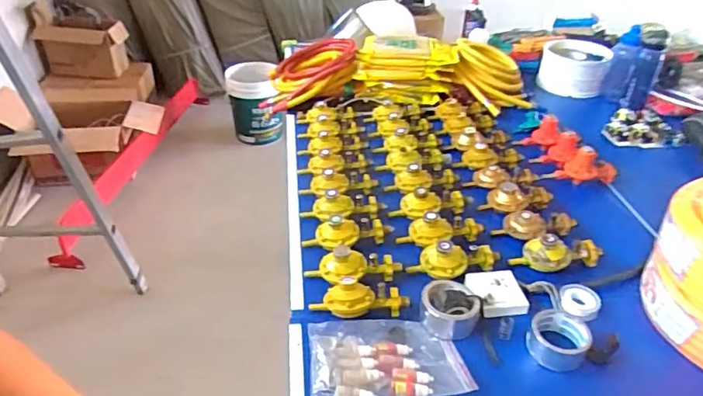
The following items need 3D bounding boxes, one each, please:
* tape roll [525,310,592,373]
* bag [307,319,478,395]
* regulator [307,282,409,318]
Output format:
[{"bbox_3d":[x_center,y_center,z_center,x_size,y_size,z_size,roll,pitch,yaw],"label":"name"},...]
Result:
[{"bbox_3d":[0.330,0.225,0.829,0.086,0.041,0.091,2,35,-1],"label":"tape roll"},{"bbox_3d":[0.051,0.248,0.795,0.228,0.031,0.144,-2,36,-6],"label":"bag"},{"bbox_3d":[0.014,0.163,0.863,0.160,0.046,0.062,-1,36,-5],"label":"regulator"}]

